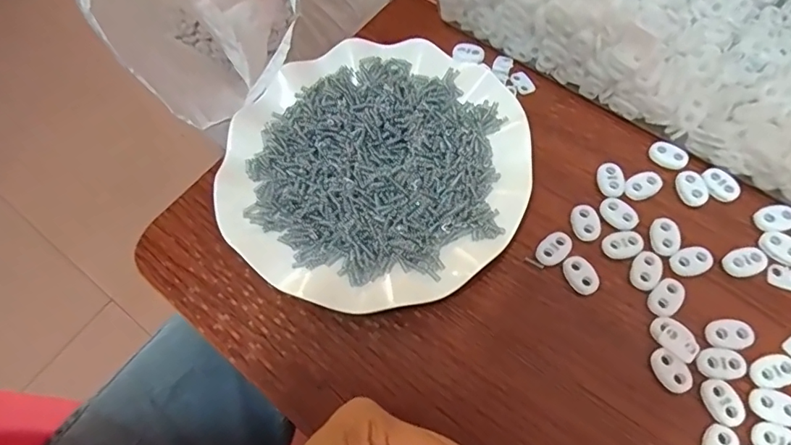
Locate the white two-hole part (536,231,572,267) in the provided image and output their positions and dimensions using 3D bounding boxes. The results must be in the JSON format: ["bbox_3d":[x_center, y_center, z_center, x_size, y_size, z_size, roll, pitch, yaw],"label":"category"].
[{"bbox_3d":[0.092,0.015,0.290,0.023,0.004,0.015,-42,68,-13],"label":"white two-hole part"}]

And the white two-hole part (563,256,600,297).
[{"bbox_3d":[0.104,0.030,0.283,0.014,0.005,0.023,-32,66,-9],"label":"white two-hole part"}]

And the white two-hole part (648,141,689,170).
[{"bbox_3d":[0.169,-0.041,0.310,0.022,0.004,0.016,29,71,18],"label":"white two-hole part"}]

